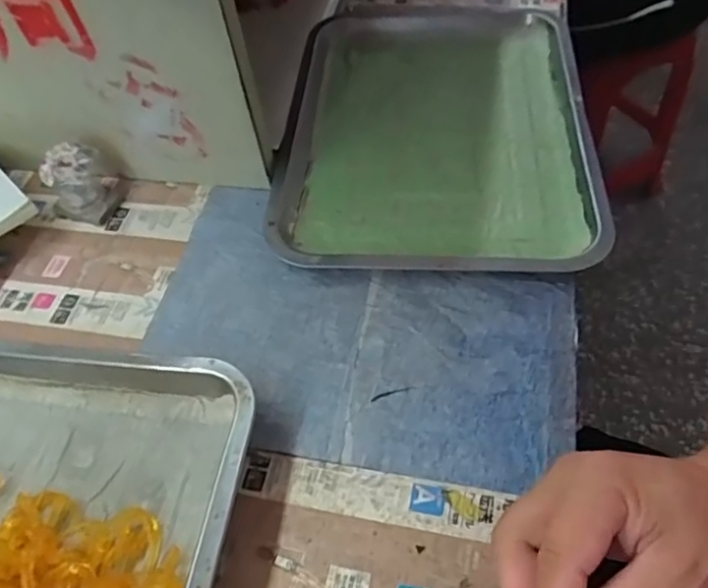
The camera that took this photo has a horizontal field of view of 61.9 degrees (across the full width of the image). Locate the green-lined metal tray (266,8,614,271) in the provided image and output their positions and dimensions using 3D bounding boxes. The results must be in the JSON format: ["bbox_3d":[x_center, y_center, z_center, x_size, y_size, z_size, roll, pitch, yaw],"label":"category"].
[{"bbox_3d":[0.071,-0.152,0.533,0.263,0.034,0.334,1,54,5],"label":"green-lined metal tray"}]

